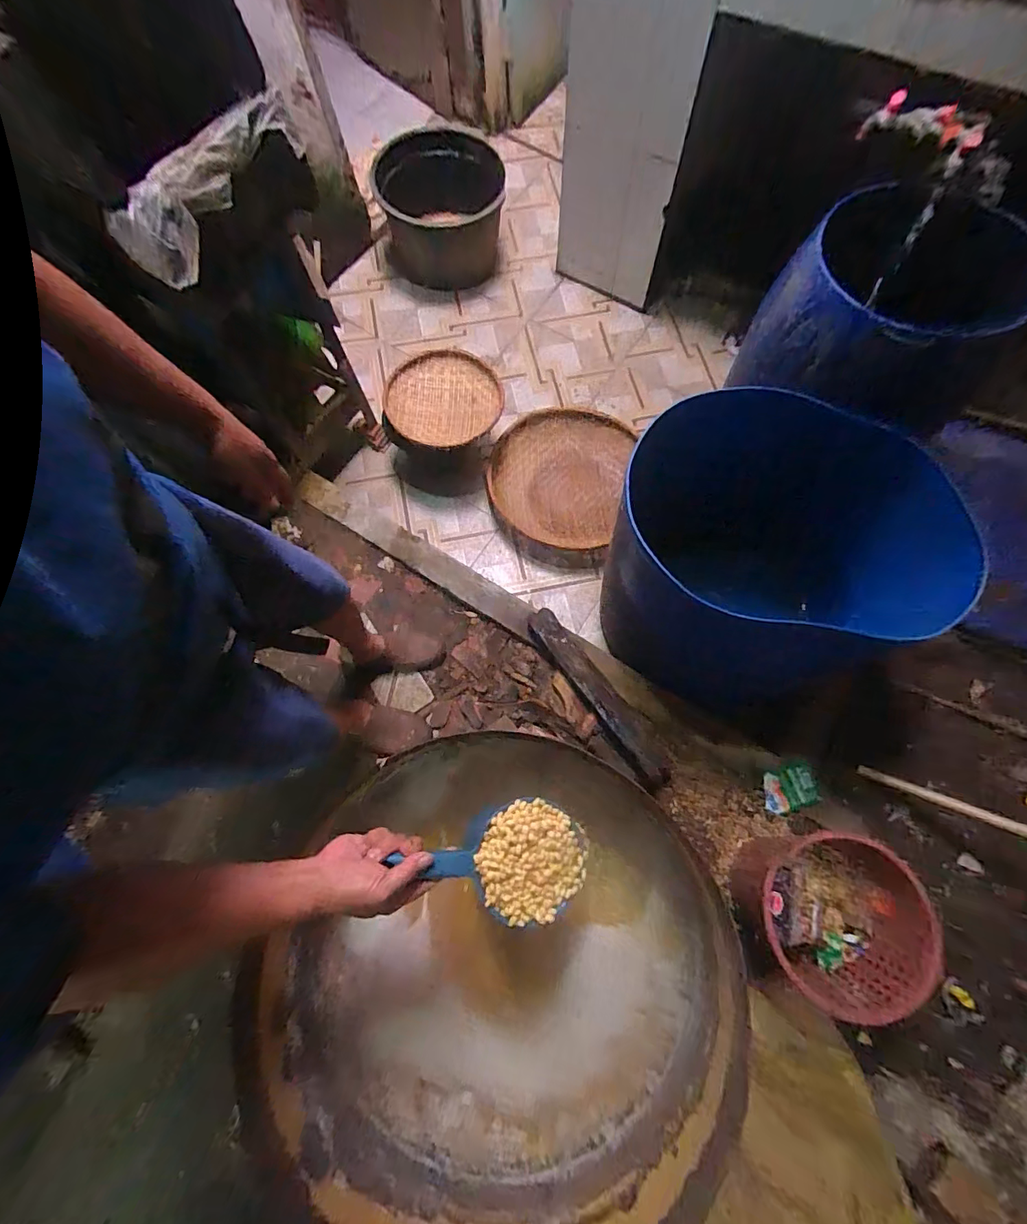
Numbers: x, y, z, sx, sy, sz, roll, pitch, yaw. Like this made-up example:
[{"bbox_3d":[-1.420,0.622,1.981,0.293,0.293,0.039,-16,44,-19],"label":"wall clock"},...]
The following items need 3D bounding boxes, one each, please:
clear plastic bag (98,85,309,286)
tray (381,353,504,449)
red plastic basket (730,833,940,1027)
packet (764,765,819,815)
[{"bbox_3d":[-0.527,-0.746,0.826,0.082,0.106,0.392,31,78,10],"label":"clear plastic bag"},{"bbox_3d":[-0.216,-0.659,1.494,0.358,0.081,0.335,-5,75,0],"label":"tray"},{"bbox_3d":[0.610,0.590,0.956,0.307,0.253,0.282,0,75,2],"label":"red plastic basket"},{"bbox_3d":[0.656,0.420,1.131,0.129,0.027,0.087,-21,75,-4],"label":"packet"}]

